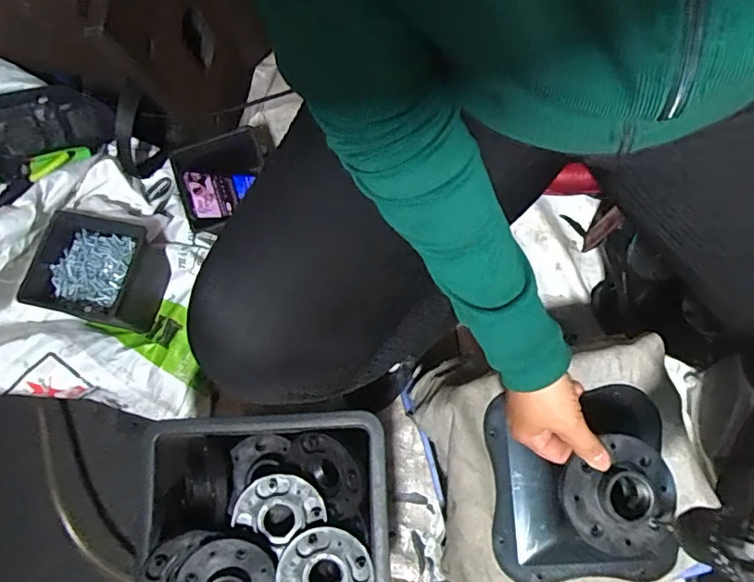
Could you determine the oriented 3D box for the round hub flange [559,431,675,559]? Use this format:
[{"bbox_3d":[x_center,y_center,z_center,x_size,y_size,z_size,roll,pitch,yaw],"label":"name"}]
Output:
[{"bbox_3d":[0.207,0.171,0.438,0.091,0.019,0.094,0,77,0],"label":"round hub flange"}]

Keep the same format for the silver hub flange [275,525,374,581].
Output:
[{"bbox_3d":[-0.053,0.294,0.531,0.095,0.015,0.096,0,77,0],"label":"silver hub flange"}]

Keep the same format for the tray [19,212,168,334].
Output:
[{"bbox_3d":[-0.370,-0.024,0.711,0.128,0.104,0.136,14,77,3],"label":"tray"}]

